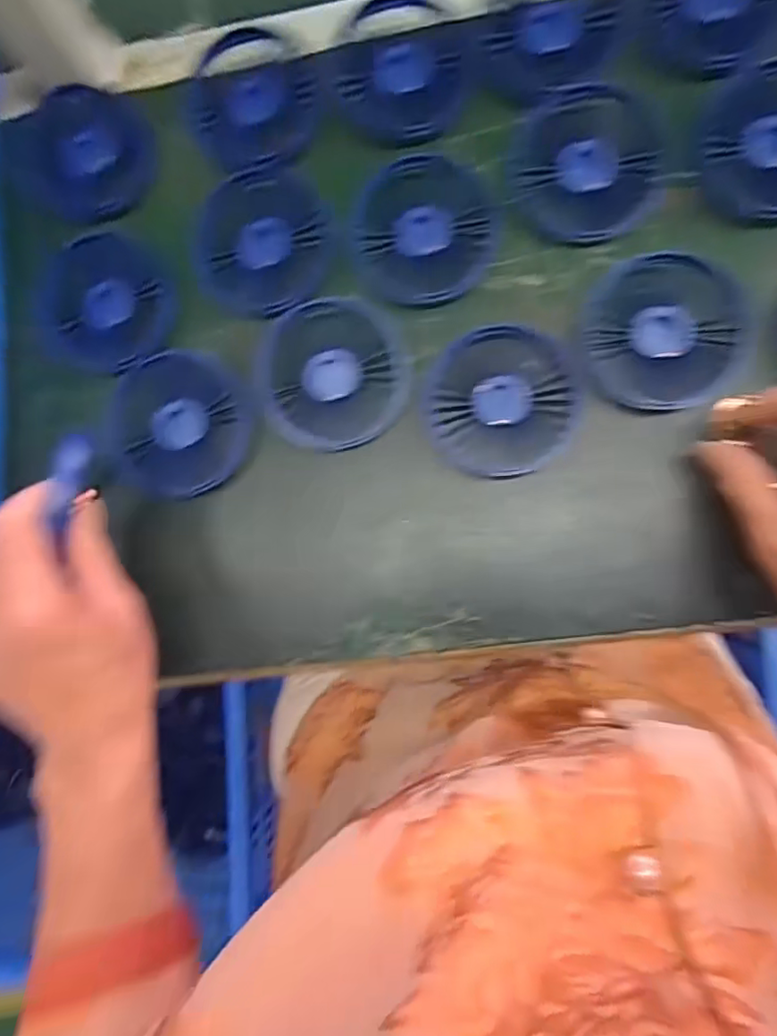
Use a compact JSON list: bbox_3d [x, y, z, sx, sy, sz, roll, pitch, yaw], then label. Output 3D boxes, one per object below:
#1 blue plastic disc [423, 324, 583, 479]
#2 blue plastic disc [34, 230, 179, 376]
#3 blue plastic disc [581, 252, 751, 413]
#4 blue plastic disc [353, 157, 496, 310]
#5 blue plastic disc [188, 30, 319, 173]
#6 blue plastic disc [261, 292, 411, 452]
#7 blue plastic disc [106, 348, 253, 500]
[{"bbox_3d":[0.066,-0.069,0.329,0.088,0.004,0.087,0,86,6],"label":"blue plastic disc"},{"bbox_3d":[-0.185,-0.141,0.365,0.086,0.012,0.091,0,86,6],"label":"blue plastic disc"},{"bbox_3d":[0.157,-0.106,0.320,0.083,0.007,0.088,0,86,6],"label":"blue plastic disc"},{"bbox_3d":[0.022,-0.175,0.344,0.085,0.008,0.089,0,86,6],"label":"blue plastic disc"},{"bbox_3d":[-0.088,-0.264,0.359,0.088,0.007,0.085,0,86,6],"label":"blue plastic disc"},{"bbox_3d":[-0.033,-0.089,0.343,0.087,0.009,0.091,0,86,6],"label":"blue plastic disc"},{"bbox_3d":[-0.131,-0.058,0.349,0.089,0.012,0.088,0,86,6],"label":"blue plastic disc"}]

